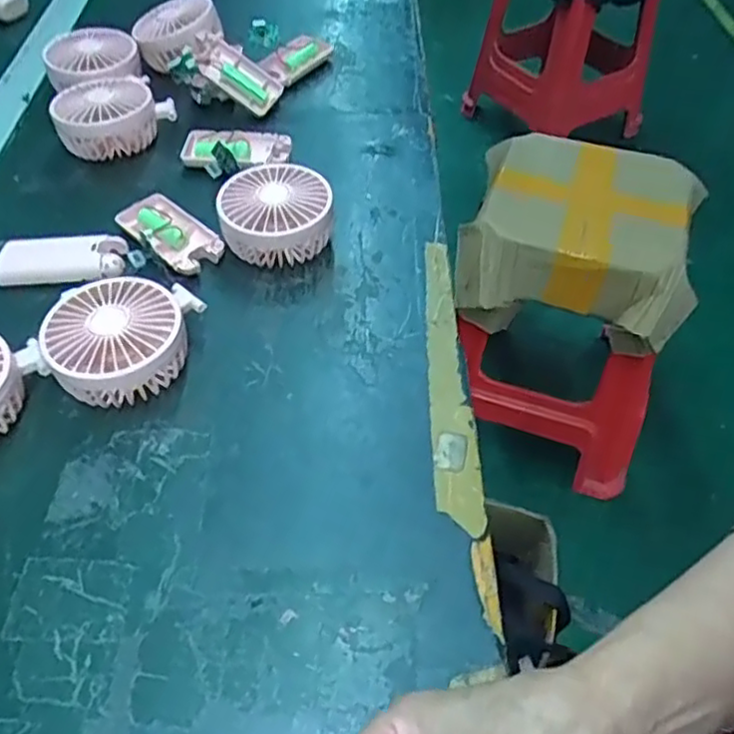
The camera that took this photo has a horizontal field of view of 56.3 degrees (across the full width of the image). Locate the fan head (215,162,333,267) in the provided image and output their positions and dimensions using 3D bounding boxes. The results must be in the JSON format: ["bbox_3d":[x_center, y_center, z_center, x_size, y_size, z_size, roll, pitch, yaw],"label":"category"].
[{"bbox_3d":[-0.069,-0.117,0.529,0.081,0.043,0.083,0,50,0],"label":"fan head"}]

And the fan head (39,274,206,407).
[{"bbox_3d":[-0.159,-0.015,0.448,0.088,0.045,0.091,0,50,0],"label":"fan head"}]

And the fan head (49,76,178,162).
[{"bbox_3d":[-0.227,-0.224,0.616,0.099,0.047,0.071,-32,57,-24],"label":"fan head"}]

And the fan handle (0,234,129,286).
[{"bbox_3d":[-0.230,-0.080,0.521,0.092,0.018,0.042,-2,50,-2],"label":"fan handle"}]

